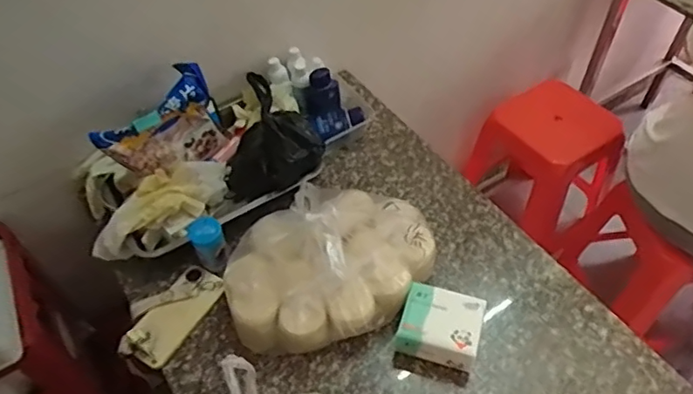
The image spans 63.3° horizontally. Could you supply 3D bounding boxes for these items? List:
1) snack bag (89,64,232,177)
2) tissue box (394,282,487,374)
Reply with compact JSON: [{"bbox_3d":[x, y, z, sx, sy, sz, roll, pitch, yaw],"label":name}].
[{"bbox_3d":[-0.310,-0.116,0.949,0.199,0.138,0.079,-33,57,-22],"label":"snack bag"},{"bbox_3d":[0.134,0.185,0.799,0.111,0.064,0.088,12,52,12],"label":"tissue box"}]

